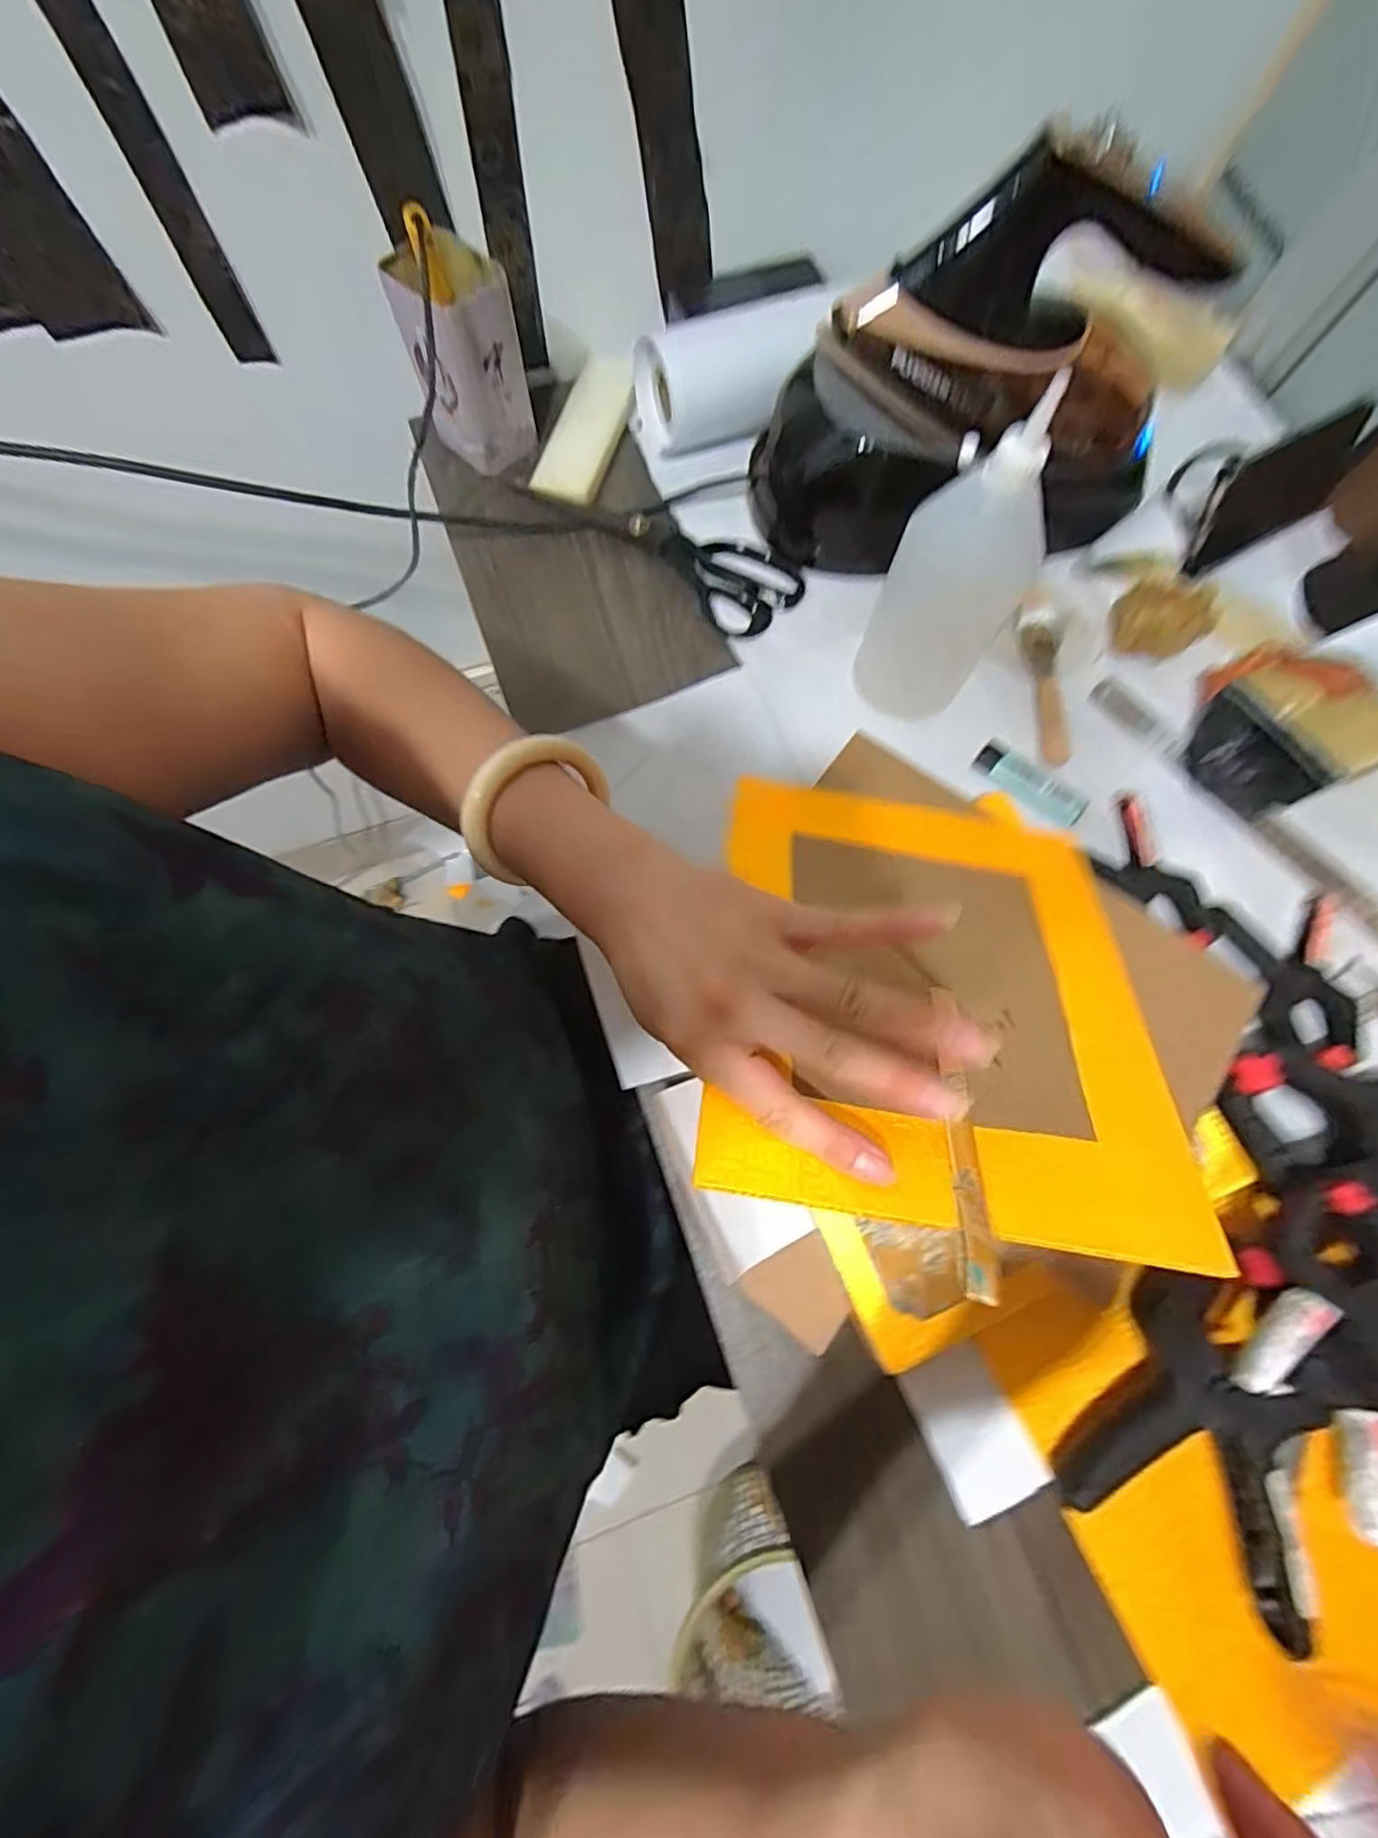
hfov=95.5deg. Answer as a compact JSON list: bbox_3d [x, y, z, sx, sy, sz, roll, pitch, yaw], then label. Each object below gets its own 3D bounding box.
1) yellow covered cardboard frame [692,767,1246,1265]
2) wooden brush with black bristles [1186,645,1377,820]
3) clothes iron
[{"bbox_3d":[0.116,0.024,0.300,0.203,0.005,0.228,11,52,-3],"label":"yellow covered cardboard frame"},{"bbox_3d":[0.389,-0.129,0.412,0.092,0.071,0.109,-26,76,-8],"label":"wooden brush with black bristles"},{"bbox_3d":[0.197,-0.352,0.415,0.280,0.184,0.114,-6,74,-2],"label":"clothes iron"}]

